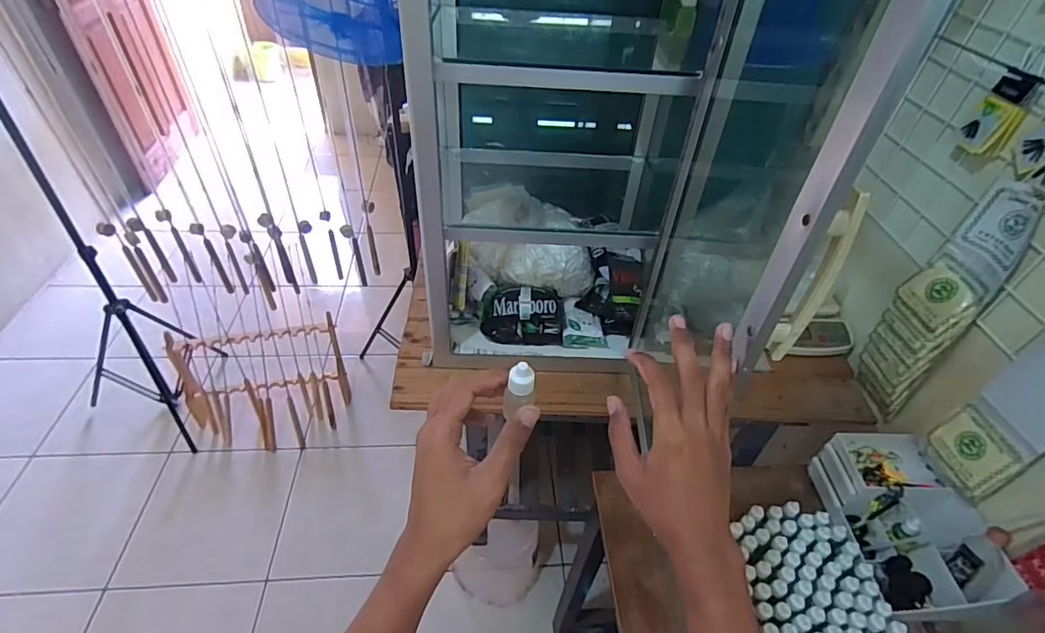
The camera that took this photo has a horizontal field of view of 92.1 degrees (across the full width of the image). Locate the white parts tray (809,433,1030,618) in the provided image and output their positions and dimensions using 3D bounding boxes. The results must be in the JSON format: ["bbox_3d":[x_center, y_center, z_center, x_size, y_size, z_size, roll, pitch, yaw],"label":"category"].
[{"bbox_3d":[0.541,0.292,0.723,0.145,0.096,0.241,-3,45,-8],"label":"white parts tray"}]

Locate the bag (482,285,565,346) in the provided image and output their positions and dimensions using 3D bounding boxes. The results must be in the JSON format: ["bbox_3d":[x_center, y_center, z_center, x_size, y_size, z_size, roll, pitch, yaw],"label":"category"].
[{"bbox_3d":[0.001,-0.002,0.832,0.130,0.073,0.084,5,44,0],"label":"bag"}]

